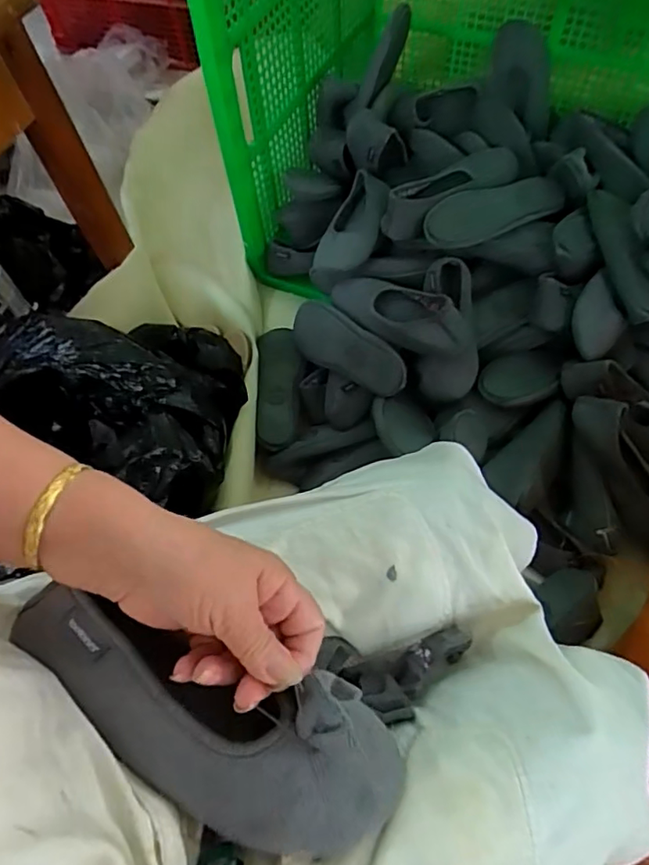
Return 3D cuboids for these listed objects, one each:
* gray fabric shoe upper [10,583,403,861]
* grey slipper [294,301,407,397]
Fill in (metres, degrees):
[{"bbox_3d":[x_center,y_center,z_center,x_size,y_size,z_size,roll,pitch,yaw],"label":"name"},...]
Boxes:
[{"bbox_3d":[-0.069,0.156,0.302,0.233,0.054,0.089,25,66,3],"label":"gray fabric shoe upper"},{"bbox_3d":[0.037,-0.129,0.880,0.220,0.040,0.086,40,110,29],"label":"grey slipper"}]

